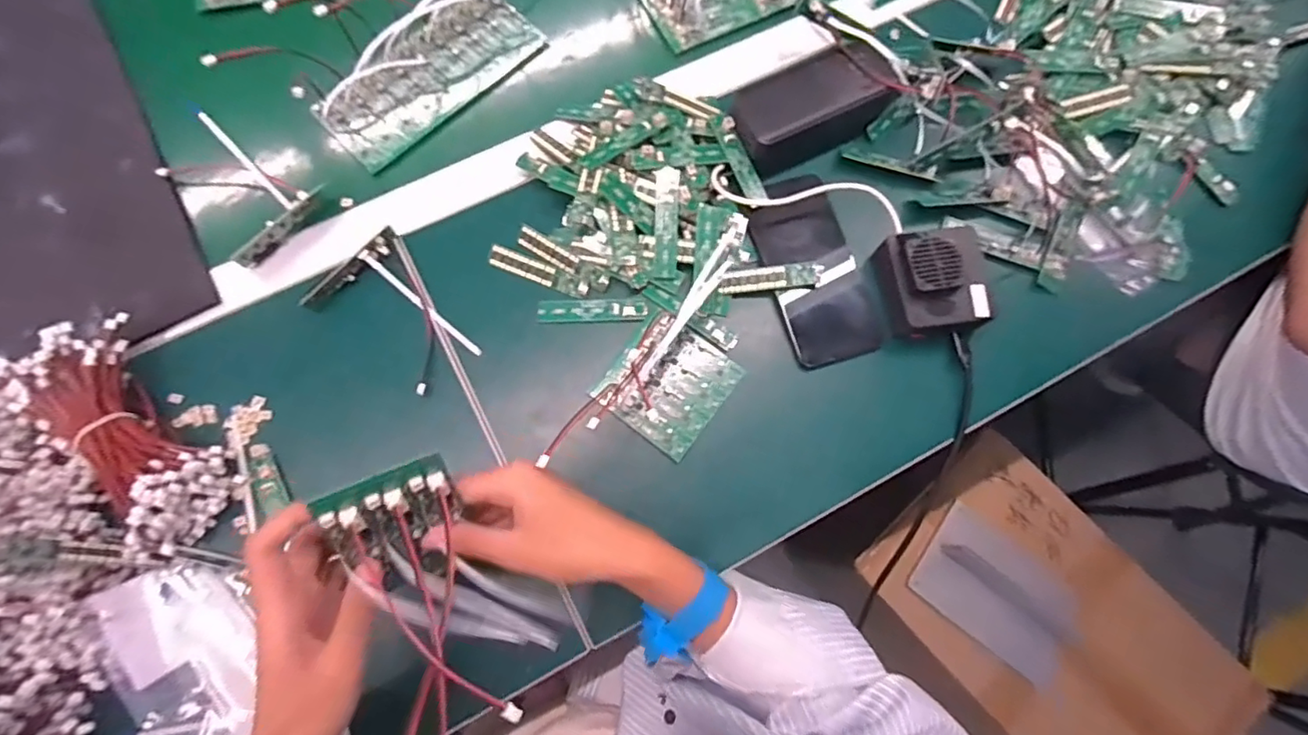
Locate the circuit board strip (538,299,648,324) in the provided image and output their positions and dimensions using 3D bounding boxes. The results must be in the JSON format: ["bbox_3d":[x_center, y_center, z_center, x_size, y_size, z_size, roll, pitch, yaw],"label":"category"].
[{"bbox_3d":[-0.048,-0.045,0.459,0.085,0.004,0.018,-1,75,-1],"label":"circuit board strip"}]

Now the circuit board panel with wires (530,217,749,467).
[{"bbox_3d":[0.020,-0.003,0.420,0.079,0.057,0.193,36,77,8],"label":"circuit board panel with wires"}]

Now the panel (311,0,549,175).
[{"bbox_3d":[-0.178,-0.279,0.485,0.089,0.066,0.243,40,78,9],"label":"panel"}]

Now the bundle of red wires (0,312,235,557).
[{"bbox_3d":[-0.370,0.048,0.408,0.075,0.056,0.175,-40,79,-10],"label":"bundle of red wires"}]

